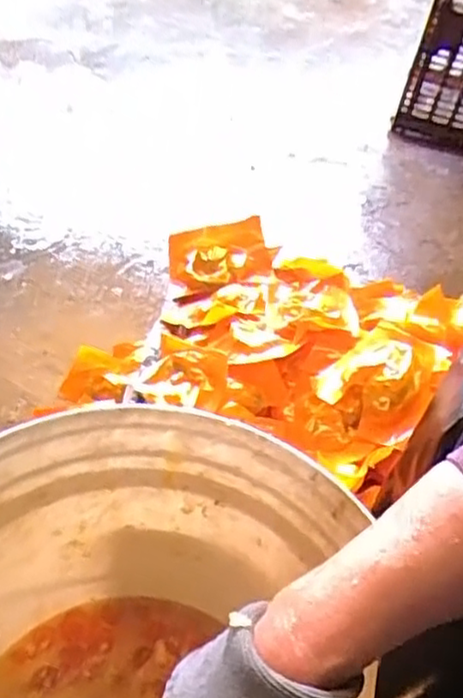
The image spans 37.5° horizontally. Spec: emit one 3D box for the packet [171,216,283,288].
[{"bbox_3d":[-0.013,-0.093,0.687,0.101,0.022,0.077,-15,56,3],"label":"packet"}]

